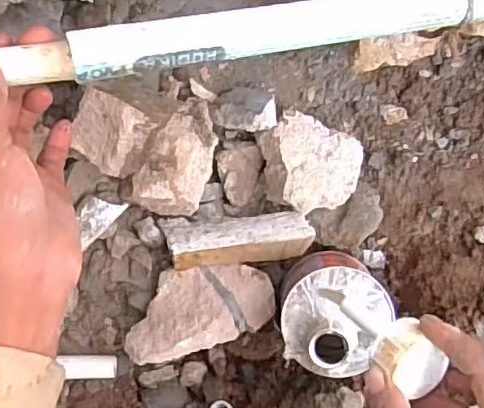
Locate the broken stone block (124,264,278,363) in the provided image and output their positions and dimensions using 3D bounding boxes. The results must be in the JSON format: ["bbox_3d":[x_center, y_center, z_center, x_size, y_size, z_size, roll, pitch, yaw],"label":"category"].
[{"bbox_3d":[-0.043,0.106,0.582,0.145,0.044,0.082,-26,56,-17],"label":"broken stone block"}]

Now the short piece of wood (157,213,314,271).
[{"bbox_3d":[-0.005,0.034,0.580,0.135,0.053,0.047,-5,89,-10],"label":"short piece of wood"}]

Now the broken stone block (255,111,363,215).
[{"bbox_3d":[0.074,-0.043,0.589,0.101,0.053,0.099,-8,90,-10],"label":"broken stone block"}]

